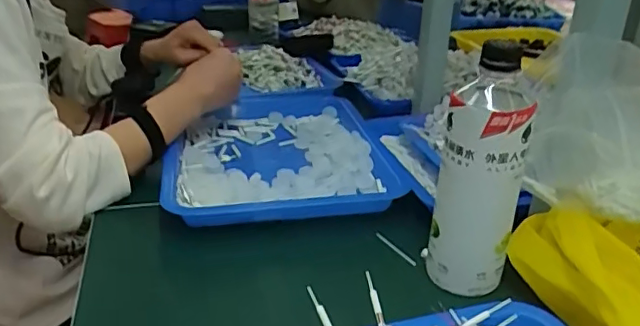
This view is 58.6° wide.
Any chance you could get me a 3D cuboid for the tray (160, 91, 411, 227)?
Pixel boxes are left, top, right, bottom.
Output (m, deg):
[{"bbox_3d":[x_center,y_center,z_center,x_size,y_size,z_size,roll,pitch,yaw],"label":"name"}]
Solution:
[{"bbox_3d":[-0.058,-0.018,0.728,0.255,0.034,0.350,-3,26,-10],"label":"tray"}]

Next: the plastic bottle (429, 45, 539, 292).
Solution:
[{"bbox_3d":[0.134,0.007,0.480,0.069,0.204,0.065,10,27,16],"label":"plastic bottle"}]

